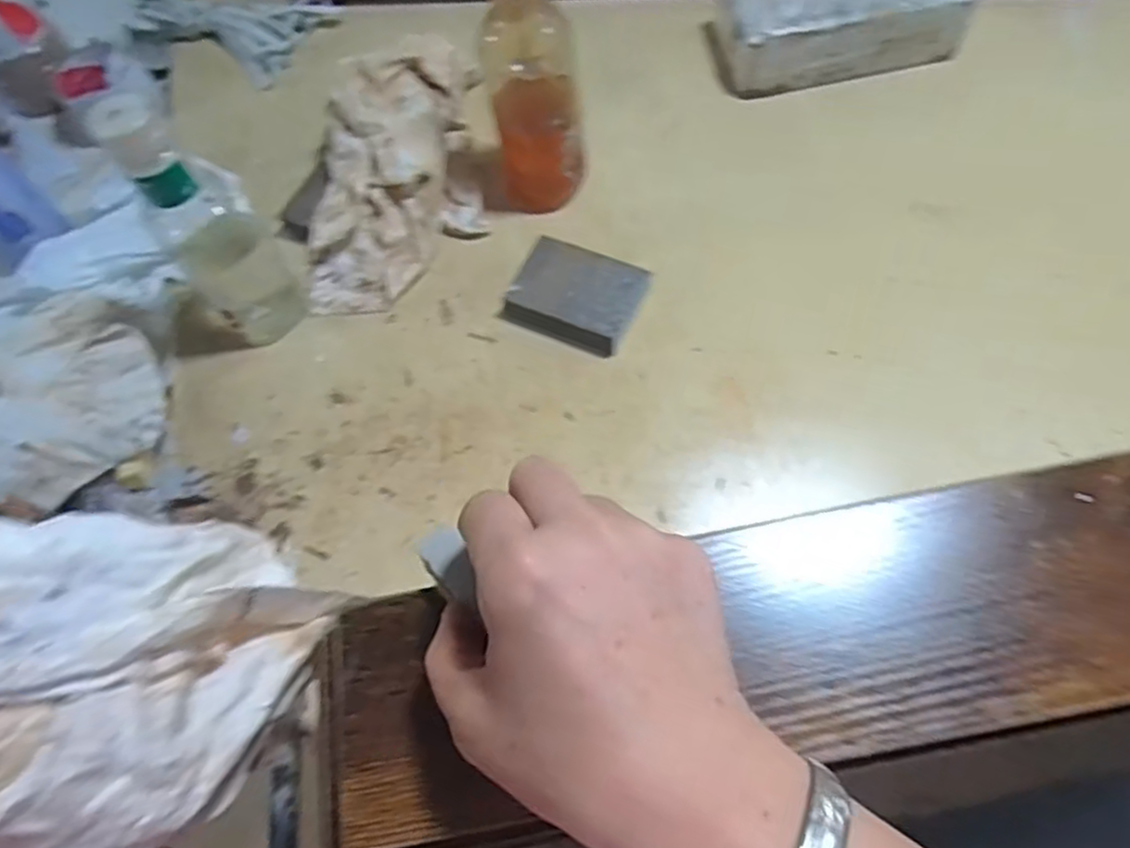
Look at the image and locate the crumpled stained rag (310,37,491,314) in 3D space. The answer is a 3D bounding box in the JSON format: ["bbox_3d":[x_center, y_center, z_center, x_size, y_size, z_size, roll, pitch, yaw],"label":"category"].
[{"bbox_3d":[-0.143,-0.211,0.603,0.133,0.093,0.216,-1,65,3],"label":"crumpled stained rag"}]

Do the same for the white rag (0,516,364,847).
[{"bbox_3d":[-0.152,0.069,0.211,0.084,0.179,0.109,21,68,12],"label":"white rag"}]

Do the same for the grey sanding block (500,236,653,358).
[{"bbox_3d":[0.009,-0.101,0.567,0.097,0.027,0.070,24,69,13],"label":"grey sanding block"}]

